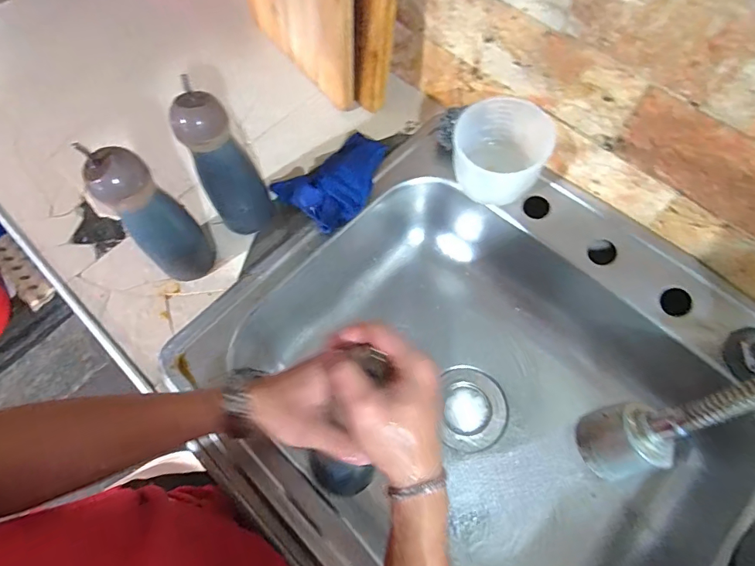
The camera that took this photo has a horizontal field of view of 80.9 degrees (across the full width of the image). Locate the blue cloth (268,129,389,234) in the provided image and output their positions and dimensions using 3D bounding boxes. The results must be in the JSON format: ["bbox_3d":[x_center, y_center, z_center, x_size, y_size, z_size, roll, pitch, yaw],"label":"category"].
[{"bbox_3d":[-0.052,-0.144,0.620,0.162,0.032,0.114,-35,69,-13],"label":"blue cloth"}]

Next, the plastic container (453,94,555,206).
[{"bbox_3d":[0.162,-0.175,0.599,0.125,0.087,0.114,-1,65,2],"label":"plastic container"}]

